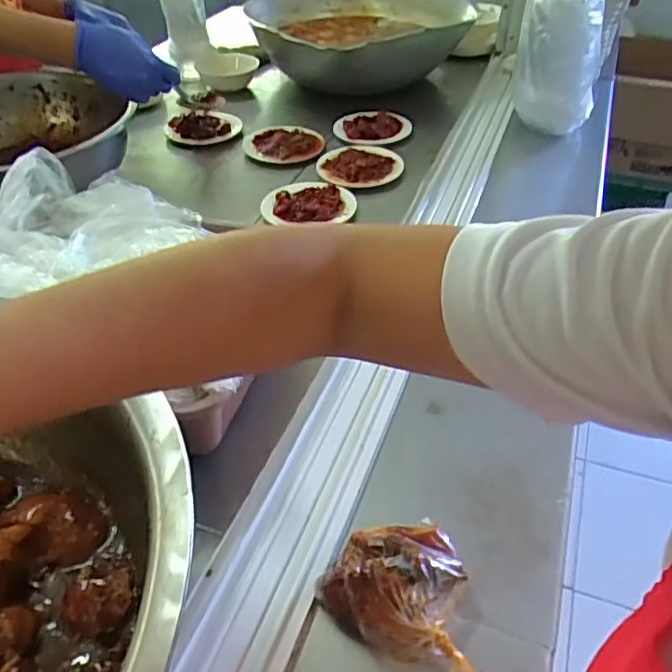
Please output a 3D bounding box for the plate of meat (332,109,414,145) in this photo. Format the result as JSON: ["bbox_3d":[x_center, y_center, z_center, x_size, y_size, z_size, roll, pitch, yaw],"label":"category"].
[{"bbox_3d":[0.075,-0.399,1.175,0.122,0.030,0.131,0,41,0],"label":"plate of meat"}]

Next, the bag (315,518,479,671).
[{"bbox_3d":[0.049,0.208,0.473,0.116,0.046,0.140,-8,42,-9],"label":"bag"}]

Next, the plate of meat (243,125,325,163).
[{"bbox_3d":[-0.095,-0.356,1.131,0.143,0.027,0.125,1,41,1],"label":"plate of meat"}]

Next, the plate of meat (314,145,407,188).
[{"bbox_3d":[0.038,-0.305,1.068,0.141,0.022,0.140,0,41,0],"label":"plate of meat"}]

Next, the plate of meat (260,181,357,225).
[{"bbox_3d":[-0.039,-0.215,0.972,0.145,0.025,0.132,0,41,0],"label":"plate of meat"}]

